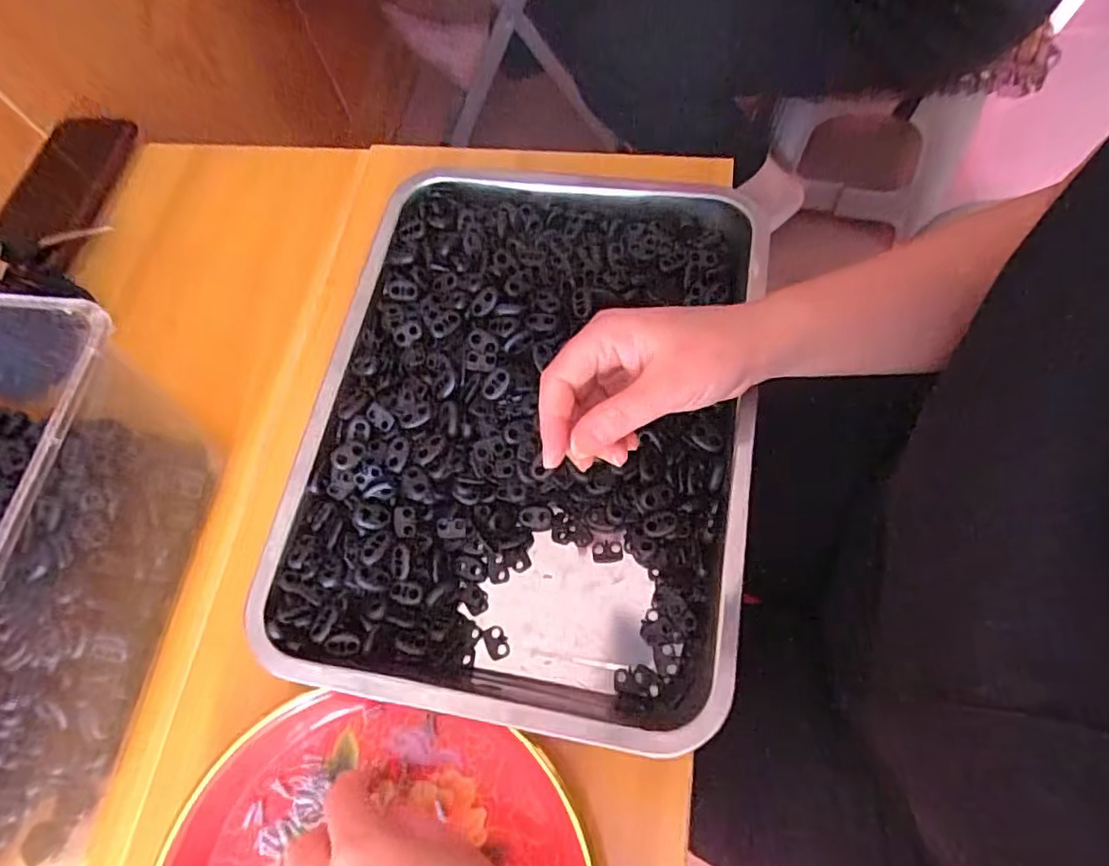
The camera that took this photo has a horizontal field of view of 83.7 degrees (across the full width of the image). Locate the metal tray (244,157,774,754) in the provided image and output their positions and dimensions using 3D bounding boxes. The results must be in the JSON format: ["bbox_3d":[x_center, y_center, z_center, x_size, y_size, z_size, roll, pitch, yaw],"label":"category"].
[{"bbox_3d":[-0.014,-0.018,0.387,0.269,0.046,0.359,9,69,9],"label":"metal tray"}]

